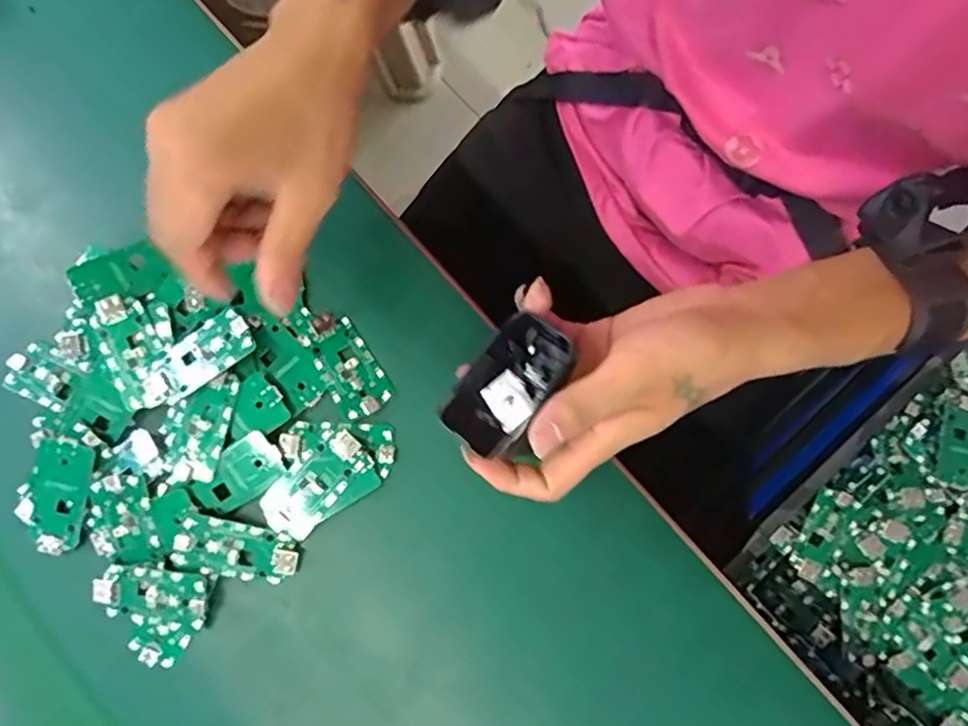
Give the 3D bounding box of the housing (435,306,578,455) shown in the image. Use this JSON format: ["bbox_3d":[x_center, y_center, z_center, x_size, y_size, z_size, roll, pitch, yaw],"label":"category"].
[{"bbox_3d":[0.011,0.011,0.320,0.039,0.011,0.069,37,81,6],"label":"housing"}]

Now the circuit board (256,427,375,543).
[{"bbox_3d":[-0.093,0.065,0.358,0.033,0.007,0.063,43,89,8],"label":"circuit board"}]

